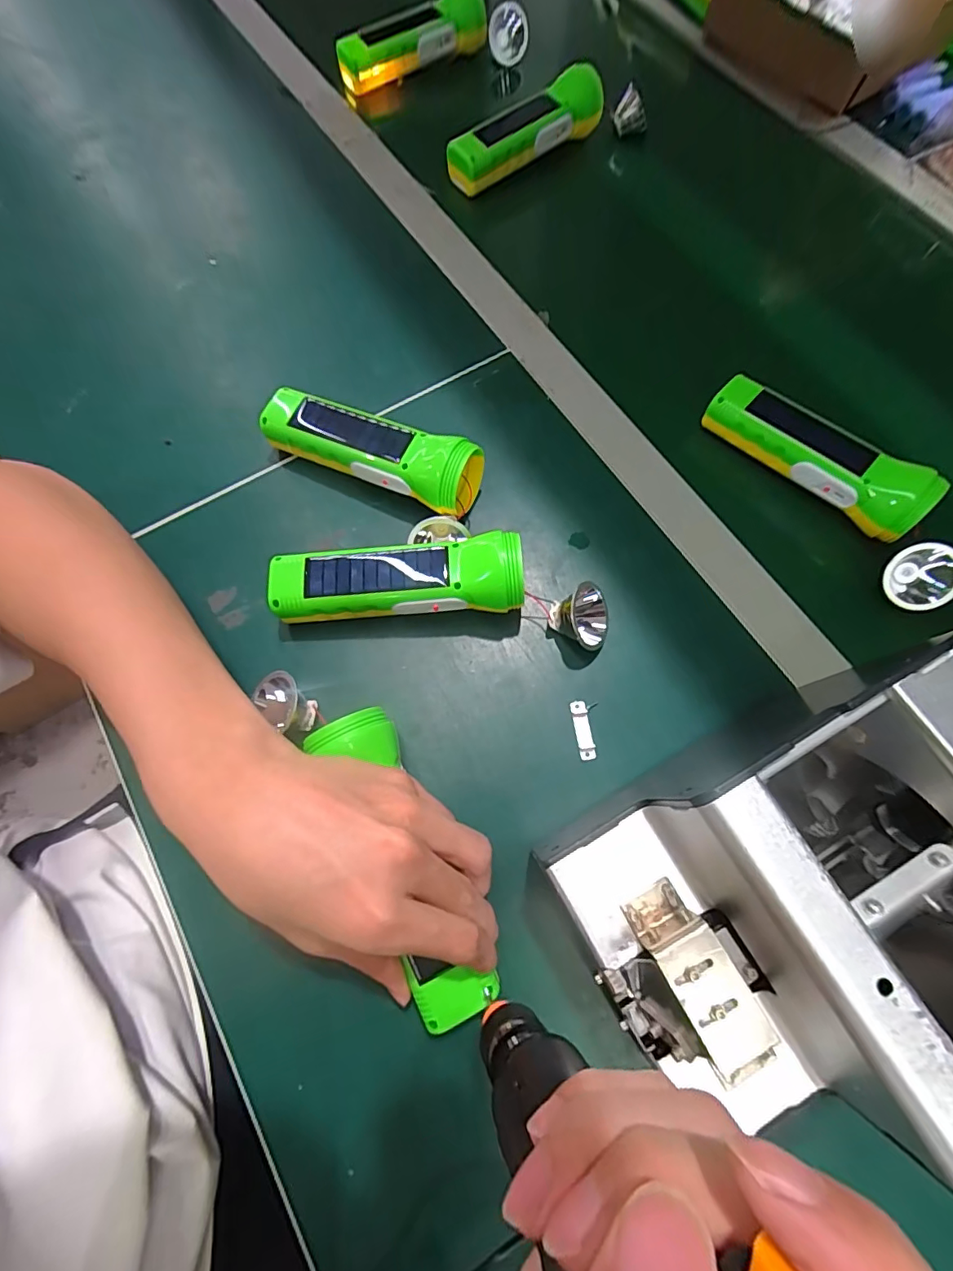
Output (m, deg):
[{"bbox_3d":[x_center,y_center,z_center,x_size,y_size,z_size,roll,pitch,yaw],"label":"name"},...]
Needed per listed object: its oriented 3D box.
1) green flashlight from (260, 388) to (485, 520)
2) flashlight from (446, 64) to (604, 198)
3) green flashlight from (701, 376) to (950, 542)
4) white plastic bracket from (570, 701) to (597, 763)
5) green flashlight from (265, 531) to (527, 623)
[{"bbox_3d":[-0.078,-0.134,0.367,0.161,0.050,0.046,25,74,10],"label":"green flashlight"},{"bbox_3d":[0.046,-0.504,0.497,0.172,0.043,0.054,-36,74,-9],"label":"flashlight"},{"bbox_3d":[0.251,-0.138,0.369,0.160,0.042,0.046,43,78,14],"label":"green flashlight"},{"bbox_3d":[0.068,0.060,0.321,0.010,0.004,0.037,-9,72,-1],"label":"white plastic bracket"},{"bbox_3d":[-0.053,-0.036,0.336,0.165,0.042,0.049,-2,72,1],"label":"green flashlight"}]

